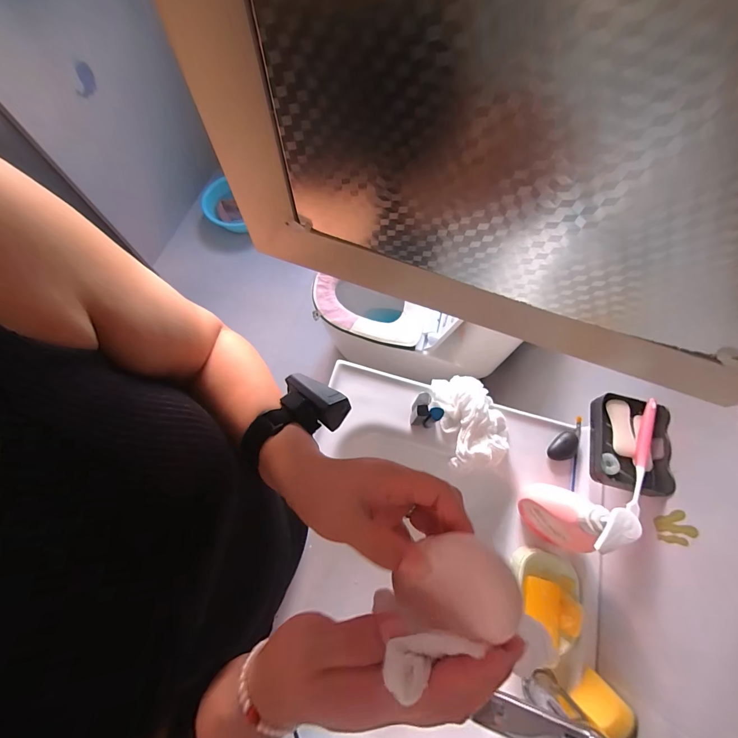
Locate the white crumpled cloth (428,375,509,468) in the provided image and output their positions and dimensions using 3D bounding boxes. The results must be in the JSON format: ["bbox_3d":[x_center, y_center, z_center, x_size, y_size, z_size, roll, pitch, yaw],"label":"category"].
[{"bbox_3d":[0.188,0.087,0.611,0.117,0.049,0.163,-6,70,-5],"label":"white crumpled cloth"}]

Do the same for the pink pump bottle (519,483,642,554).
[{"bbox_3d":[0.282,0.209,0.469,0.081,0.204,0.085,10,70,1],"label":"pink pump bottle"}]

